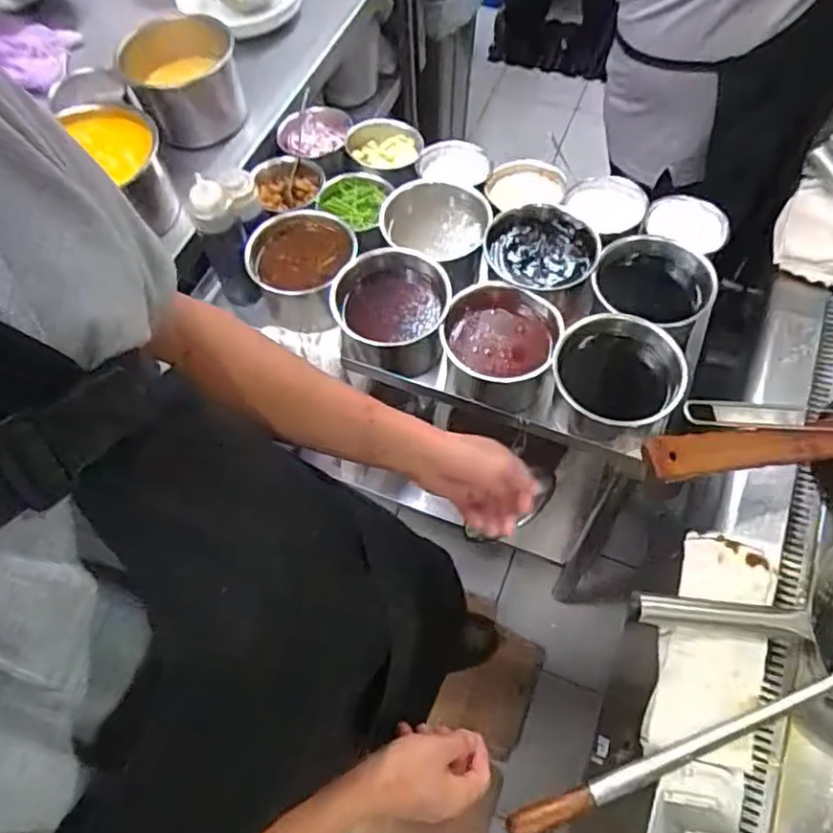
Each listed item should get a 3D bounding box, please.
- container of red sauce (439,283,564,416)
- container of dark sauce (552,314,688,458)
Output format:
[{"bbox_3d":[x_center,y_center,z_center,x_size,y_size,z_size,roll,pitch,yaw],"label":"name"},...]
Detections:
[{"bbox_3d":[0.112,-0.092,0.872,0.150,0.096,0.153,-1,63,2],"label":"container of red sauce"},{"bbox_3d":[0.253,-0.036,0.850,0.150,0.160,0.158,-1,63,2],"label":"container of dark sauce"}]

